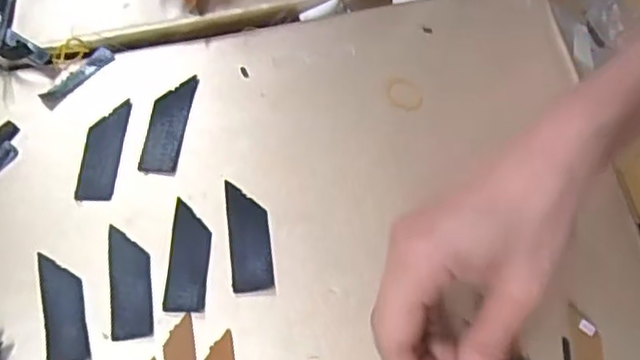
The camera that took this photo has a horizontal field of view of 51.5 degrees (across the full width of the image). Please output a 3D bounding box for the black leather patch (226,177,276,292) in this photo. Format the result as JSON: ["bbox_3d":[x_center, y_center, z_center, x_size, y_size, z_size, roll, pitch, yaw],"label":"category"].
[{"bbox_3d":[-0.041,0.031,0.380,0.023,0.004,0.064,-8,66,-1],"label":"black leather patch"}]

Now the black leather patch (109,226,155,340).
[{"bbox_3d":[-0.106,0.055,0.371,0.023,0.004,0.065,-10,66,-2],"label":"black leather patch"}]

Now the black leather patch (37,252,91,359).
[{"bbox_3d":[-0.142,0.070,0.366,0.023,0.004,0.065,-15,66,-4],"label":"black leather patch"}]

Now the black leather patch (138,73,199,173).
[{"bbox_3d":[-0.095,-0.037,0.415,0.024,0.004,0.067,6,66,5],"label":"black leather patch"}]

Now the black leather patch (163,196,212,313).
[{"bbox_3d":[-0.074,0.042,0.375,0.023,0.004,0.064,0,66,3],"label":"black leather patch"}]

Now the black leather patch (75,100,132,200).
[{"bbox_3d":[-0.135,-0.019,0.411,0.024,0.004,0.066,2,66,4],"label":"black leather patch"}]

